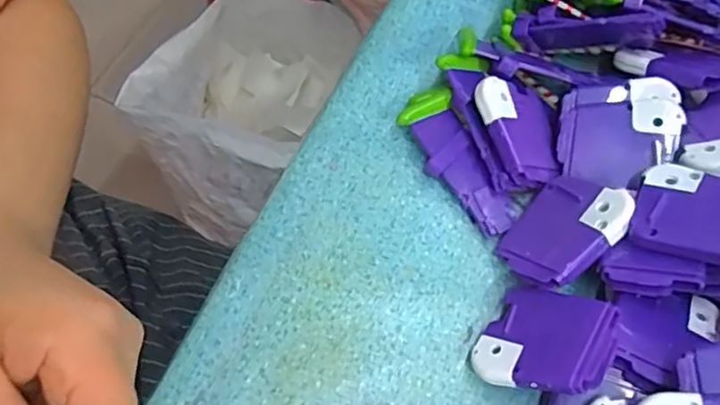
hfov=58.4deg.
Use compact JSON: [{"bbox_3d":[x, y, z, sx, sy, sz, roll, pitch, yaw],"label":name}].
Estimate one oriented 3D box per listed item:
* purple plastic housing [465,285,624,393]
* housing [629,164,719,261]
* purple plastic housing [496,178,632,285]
[{"bbox_3d":[0.086,0.065,0.302,0.060,0.011,0.051,5,52,48],"label":"purple plastic housing"},{"bbox_3d":[0.165,0.005,0.305,0.061,0.010,0.054,13,50,26],"label":"housing"},{"bbox_3d":[0.103,0.014,0.329,0.061,0.010,0.055,-51,37,-10],"label":"purple plastic housing"}]

